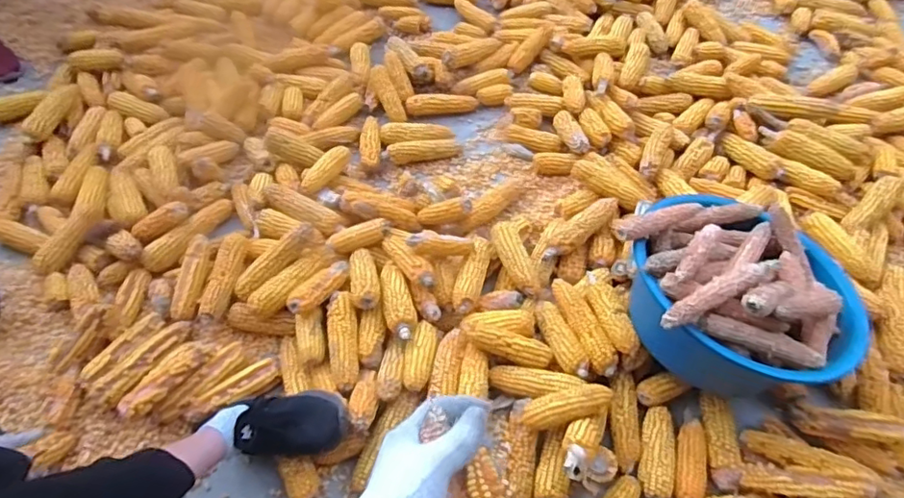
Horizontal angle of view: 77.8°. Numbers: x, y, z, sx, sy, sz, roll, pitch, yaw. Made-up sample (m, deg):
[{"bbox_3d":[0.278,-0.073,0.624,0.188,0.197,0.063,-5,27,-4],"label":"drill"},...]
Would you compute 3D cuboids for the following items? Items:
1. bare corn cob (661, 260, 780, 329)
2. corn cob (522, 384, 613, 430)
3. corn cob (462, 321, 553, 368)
[{"bbox_3d":[0.357,0.055,0.746,0.191,0.023,0.033,-23,58,-14],"label":"bare corn cob"},{"bbox_3d":[0.172,0.233,0.840,0.132,0.034,0.044,-18,56,-10],"label":"corn cob"},{"bbox_3d":[0.089,0.154,0.904,0.153,0.039,0.047,20,56,-8],"label":"corn cob"}]

